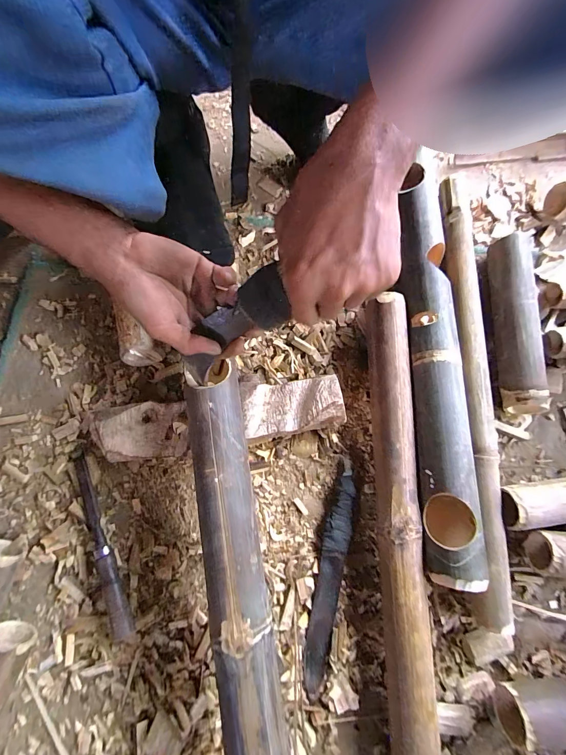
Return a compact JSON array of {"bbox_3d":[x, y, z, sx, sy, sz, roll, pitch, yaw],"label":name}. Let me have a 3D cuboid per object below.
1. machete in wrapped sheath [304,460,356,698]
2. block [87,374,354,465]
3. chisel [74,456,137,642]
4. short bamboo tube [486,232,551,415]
[{"bbox_3d":[0.064,0.255,0.449,0.034,0.015,0.280,12,77,2],"label":"machete in wrapped sheath"},{"bbox_3d":[-0.083,0.057,0.469,0.322,0.061,0.080,-12,78,-4],"label":"block"},{"bbox_3d":[-0.244,0.215,0.444,0.024,0.033,0.232,-25,79,-7],"label":"chisel"},{"bbox_3d":[0.356,-0.087,0.517,0.064,0.057,0.275,6,77,0],"label":"short bamboo tube"}]

